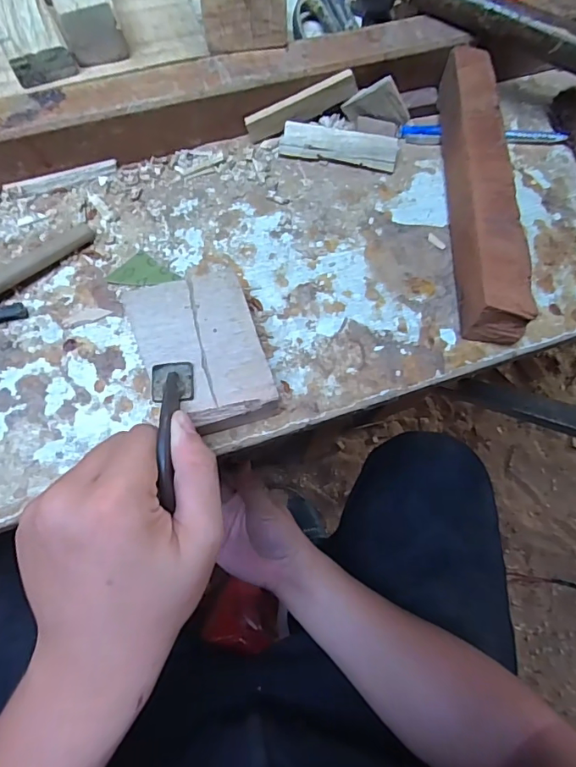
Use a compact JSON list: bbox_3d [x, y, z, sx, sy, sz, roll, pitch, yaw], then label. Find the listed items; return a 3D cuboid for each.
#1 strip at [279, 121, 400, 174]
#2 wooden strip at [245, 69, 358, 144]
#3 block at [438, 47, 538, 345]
[{"bbox_3d":[0.040,-0.181,0.363,0.088,0.005,0.024,9,98,-2],"label":"strip"},{"bbox_3d":[0.010,-0.207,0.356,0.086,0.023,0.008,-23,71,6],"label":"wooden strip"},{"bbox_3d":[0.135,-0.137,0.339,0.034,0.046,0.221,1,69,-2],"label":"block"}]

